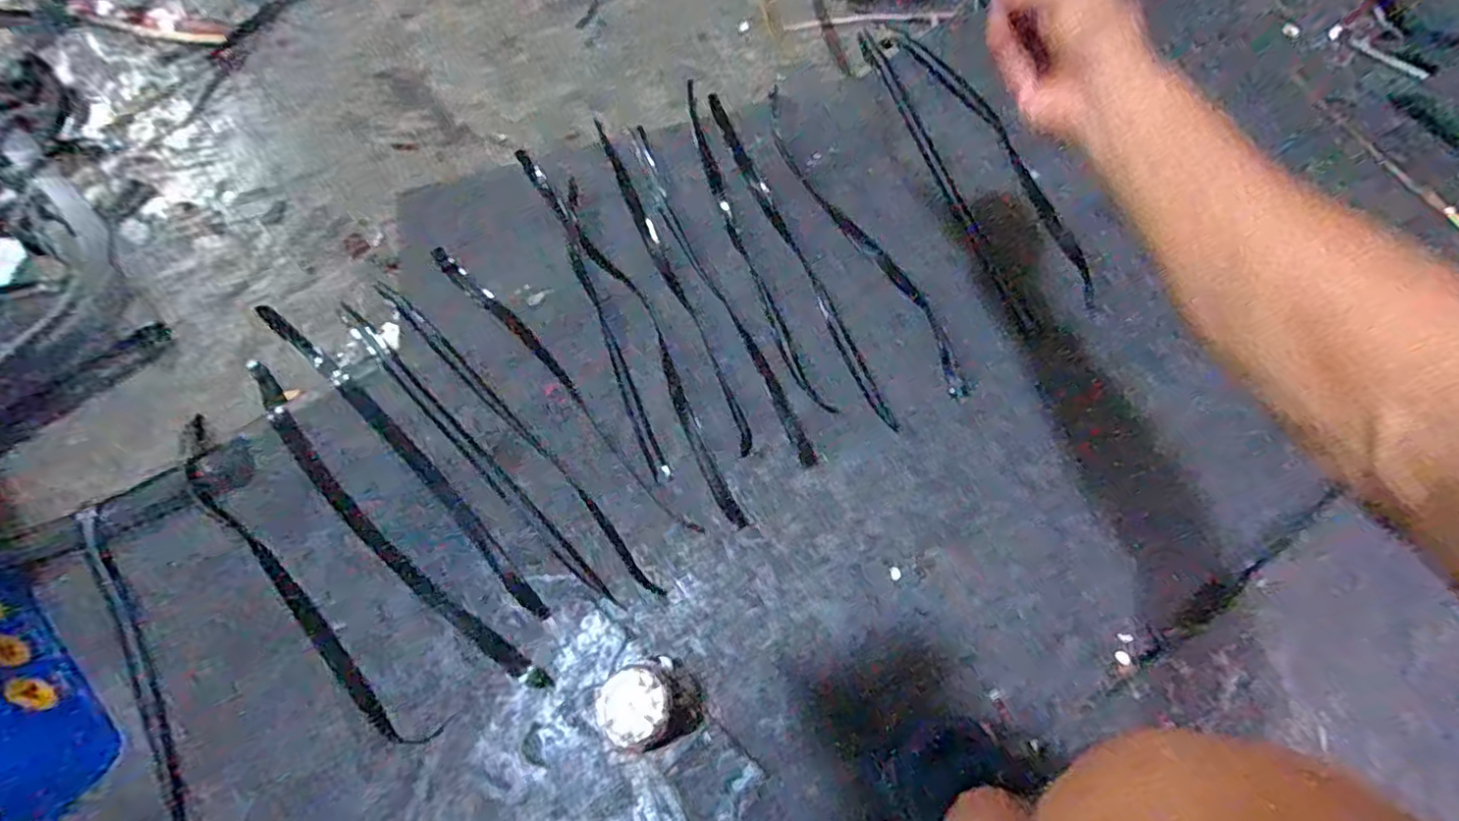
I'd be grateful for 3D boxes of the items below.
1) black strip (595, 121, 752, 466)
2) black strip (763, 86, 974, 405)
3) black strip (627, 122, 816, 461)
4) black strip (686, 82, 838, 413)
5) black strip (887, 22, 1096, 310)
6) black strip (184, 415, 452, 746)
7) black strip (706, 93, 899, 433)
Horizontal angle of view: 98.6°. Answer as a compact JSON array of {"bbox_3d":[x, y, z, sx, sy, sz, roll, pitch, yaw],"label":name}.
[{"bbox_3d":[-0.073,-0.164,0.710,0.019,0.005,0.472,-22,70,-6],"label":"black strip"},{"bbox_3d":[0.142,-0.208,0.717,0.041,0.008,0.449,-26,70,-8],"label":"black strip"},{"bbox_3d":[-0.023,-0.149,0.712,0.029,0.017,0.481,-24,72,-7],"label":"black strip"},{"bbox_3d":[0.021,-0.185,0.712,0.028,0.009,0.422,-21,69,-6],"label":"black strip"},{"bbox_3d":[0.306,-0.316,0.730,0.037,0.023,0.458,-22,70,-6],"label":"black strip"},{"bbox_3d":[-0.416,0.156,0.590,0.418,0.020,0.047,40,75,16],"label":"black strip"},{"bbox_3d":[0.071,-0.186,0.712,0.020,0.006,0.468,-23,70,-7],"label":"black strip"}]

